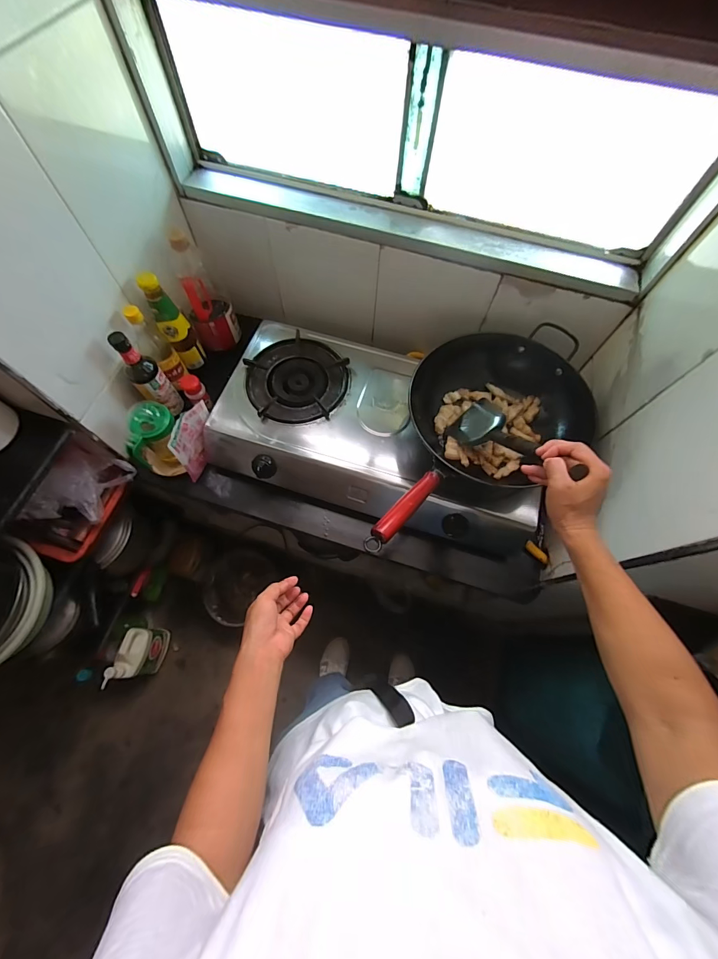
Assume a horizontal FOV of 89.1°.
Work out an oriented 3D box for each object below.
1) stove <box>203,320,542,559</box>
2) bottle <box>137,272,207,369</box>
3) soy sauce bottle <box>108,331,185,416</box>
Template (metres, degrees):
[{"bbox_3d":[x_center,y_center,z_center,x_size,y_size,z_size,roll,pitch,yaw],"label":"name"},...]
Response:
[{"bbox_3d":[0.041,-0.099,0.817,0.690,0.115,0.402,15,68,4],"label":"stove"},{"bbox_3d":[-0.397,-0.330,0.789,0.060,0.218,0.052,-31,72,-14],"label":"bottle"},{"bbox_3d":[-0.439,-0.213,0.759,0.060,0.208,0.059,-41,75,-17],"label":"soy sauce bottle"}]

